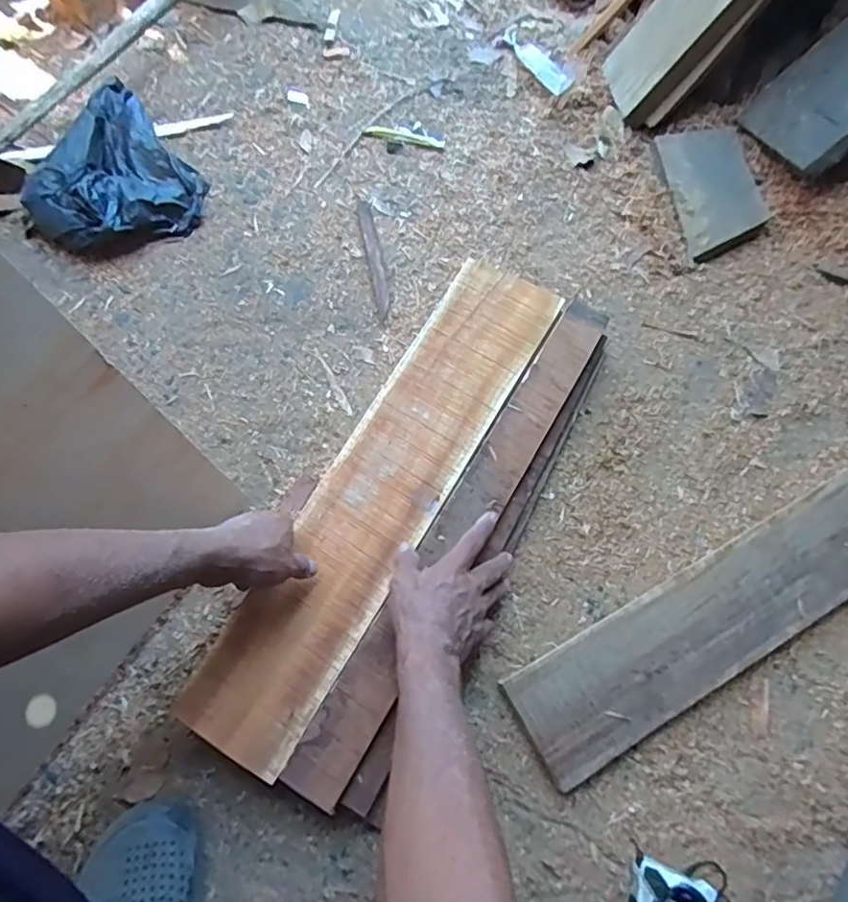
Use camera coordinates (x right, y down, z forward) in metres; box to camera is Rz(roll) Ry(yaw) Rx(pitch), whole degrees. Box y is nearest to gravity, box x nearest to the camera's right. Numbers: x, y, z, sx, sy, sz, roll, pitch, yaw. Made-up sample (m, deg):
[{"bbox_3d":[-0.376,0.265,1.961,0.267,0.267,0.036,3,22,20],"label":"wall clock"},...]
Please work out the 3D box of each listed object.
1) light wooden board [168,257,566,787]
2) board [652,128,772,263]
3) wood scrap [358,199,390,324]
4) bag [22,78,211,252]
[{"bbox_3d":[-0.032,0.024,0.656,0.131,0.010,0.618,28,68,10],"label":"light wooden board"},{"bbox_3d":[0.446,-0.400,0.915,0.143,0.024,0.227,-8,65,-4],"label":"board"},{"bbox_3d":[-0.071,-0.279,0.848,0.022,0.004,0.223,-9,65,-5],"label":"wood scrap"},{"bbox_3d":[-0.431,-0.370,0.828,0.207,0.080,0.222,40,70,17],"label":"bag"}]

